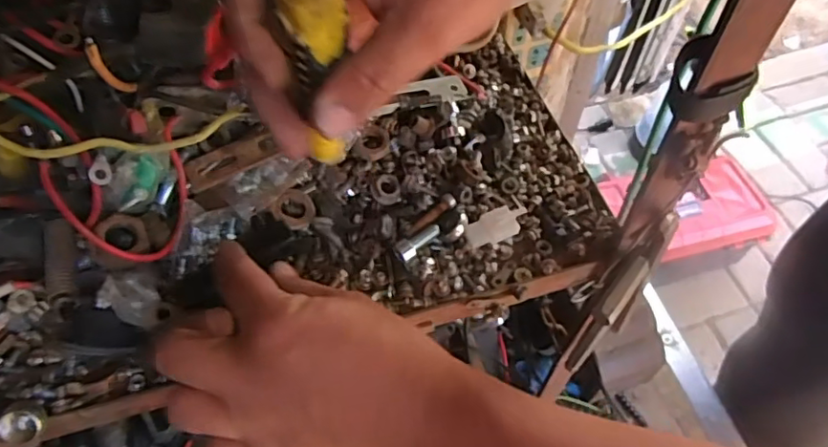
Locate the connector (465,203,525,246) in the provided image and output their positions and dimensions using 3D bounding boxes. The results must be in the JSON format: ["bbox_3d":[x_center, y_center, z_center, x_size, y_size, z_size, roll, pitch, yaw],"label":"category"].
[{"bbox_3d":[0.047,0.001,0.322,0.035,0.010,0.016,-16,58,-8],"label":"connector"}]

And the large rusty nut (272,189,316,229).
[{"bbox_3d":[-0.067,-0.009,0.320,0.024,0.006,0.023,5,75,-19],"label":"large rusty nut"}]

